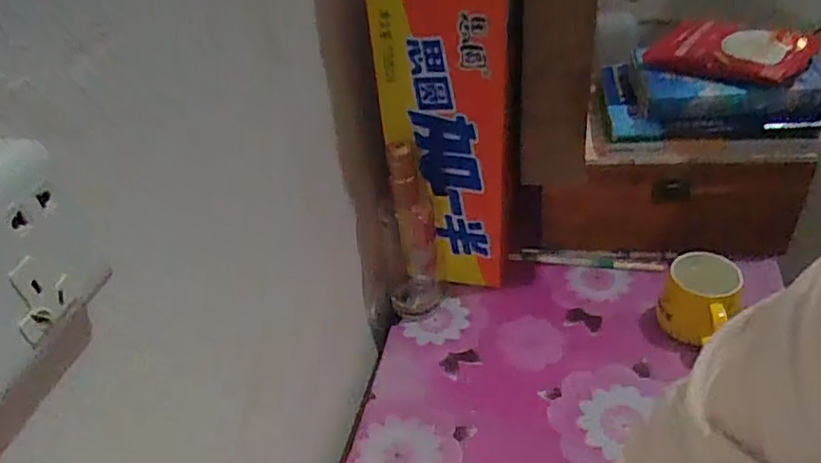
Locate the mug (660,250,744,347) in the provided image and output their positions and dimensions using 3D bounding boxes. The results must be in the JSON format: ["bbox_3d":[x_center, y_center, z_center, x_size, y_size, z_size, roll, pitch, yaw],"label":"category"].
[{"bbox_3d":[0.371,0.093,0.773,0.092,0.087,0.106,12,43,25],"label":"mug"}]

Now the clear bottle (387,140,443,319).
[{"bbox_3d":[-0.001,0.007,0.773,0.066,0.249,0.055,-8,39,1],"label":"clear bottle"}]

